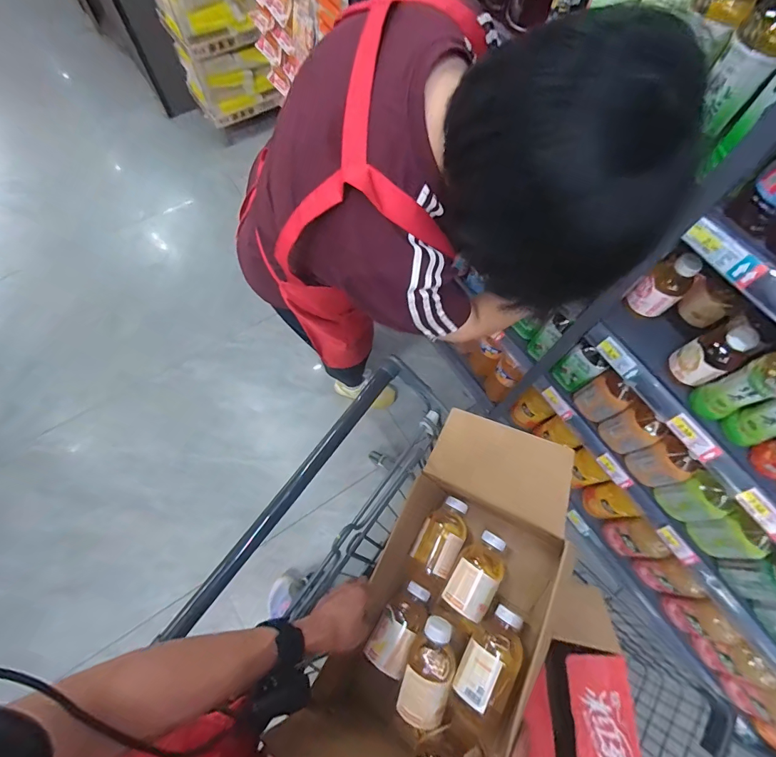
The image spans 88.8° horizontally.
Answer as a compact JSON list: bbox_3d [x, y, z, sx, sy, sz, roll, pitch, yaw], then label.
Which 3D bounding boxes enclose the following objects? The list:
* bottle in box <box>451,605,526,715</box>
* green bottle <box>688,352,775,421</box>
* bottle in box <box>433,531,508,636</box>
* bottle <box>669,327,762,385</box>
[{"bbox_3d":[0.157,0.419,0.602,0.069,0.069,0.133,30,70,10],"label":"bottle in box"},{"bbox_3d":[0.608,0.013,0.665,0.059,0.210,0.069,-17,70,-8],"label":"green bottle"},{"bbox_3d":[0.141,0.337,0.665,0.070,0.071,0.152,28,70,9],"label":"bottle in box"},{"bbox_3d":[0.578,-0.044,0.702,0.063,0.132,0.078,-25,71,-11],"label":"bottle"}]

